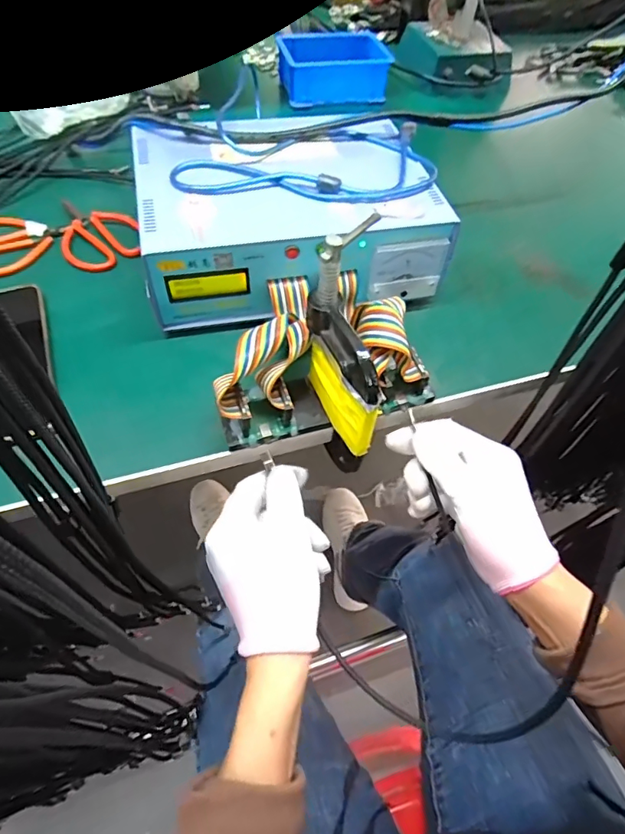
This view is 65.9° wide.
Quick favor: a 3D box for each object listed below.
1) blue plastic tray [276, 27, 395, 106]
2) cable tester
[{"bbox_3d":[0.031,-0.502,0.692,0.155,0.051,0.104,-8,57,-8],"label":"blue plastic tray"},{"bbox_3d":[-0.022,-0.185,0.443,0.253,0.087,0.188,-9,58,-9],"label":"cable tester"}]

